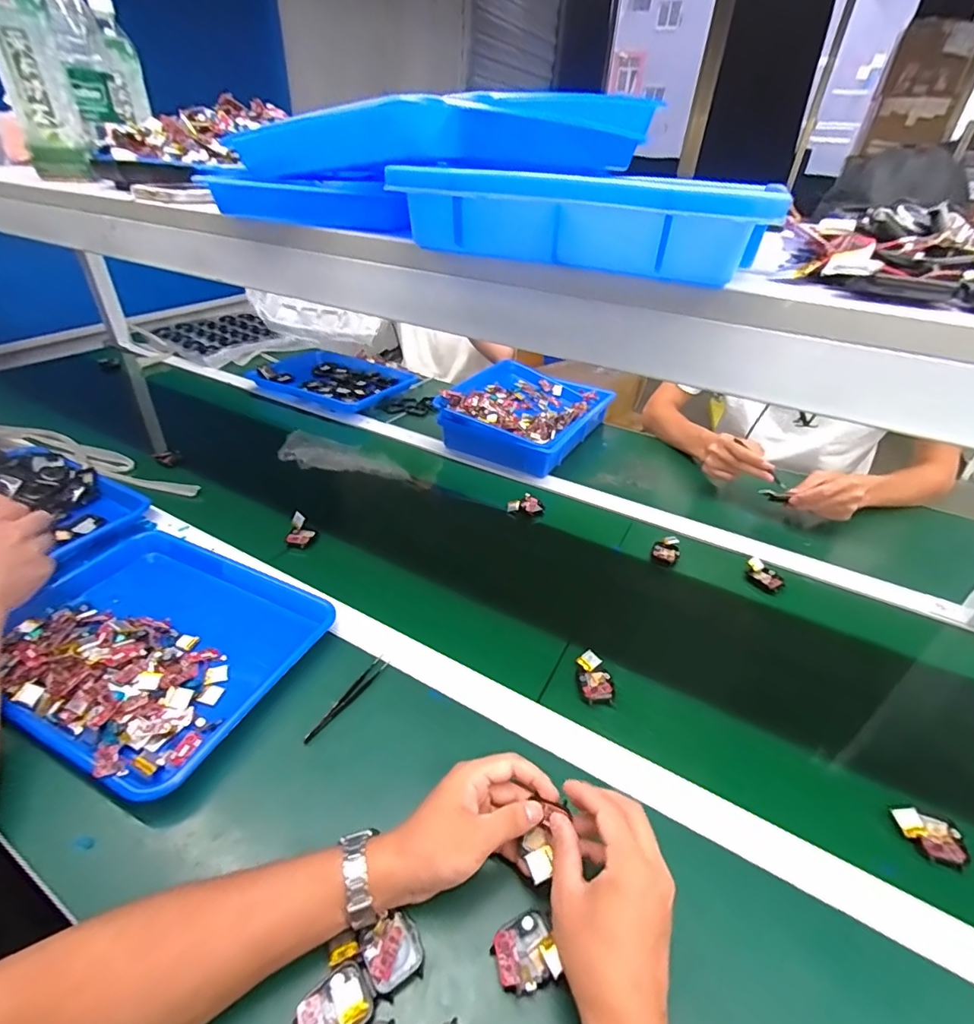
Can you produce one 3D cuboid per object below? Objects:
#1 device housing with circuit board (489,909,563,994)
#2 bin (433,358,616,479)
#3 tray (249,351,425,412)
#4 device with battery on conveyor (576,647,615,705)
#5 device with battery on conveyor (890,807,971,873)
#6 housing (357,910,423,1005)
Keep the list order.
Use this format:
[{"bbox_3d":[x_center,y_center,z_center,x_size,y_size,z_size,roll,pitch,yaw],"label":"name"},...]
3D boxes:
[{"bbox_3d":[0.027,0.314,0.357,0.044,0.012,0.040,-10,38,-19],"label":"device housing with circuit board"},{"bbox_3d":[0.082,-0.212,1.043,0.263,0.087,0.338,22,39,23],"label":"bin"},{"bbox_3d":[-0.344,-0.307,1.144,0.311,0.036,0.246,21,39,22],"label":"tray"},{"bbox_3d":[0.119,0.181,0.552,0.037,0.013,0.061,2,36,-3],"label":"device with battery on conveyor"},{"bbox_3d":[0.391,0.284,0.436,0.049,0.011,0.047,3,36,-2],"label":"device with battery on conveyor"},{"bbox_3d":[-0.067,0.317,0.359,0.040,0.011,0.041,-20,42,-30],"label":"housing"}]

